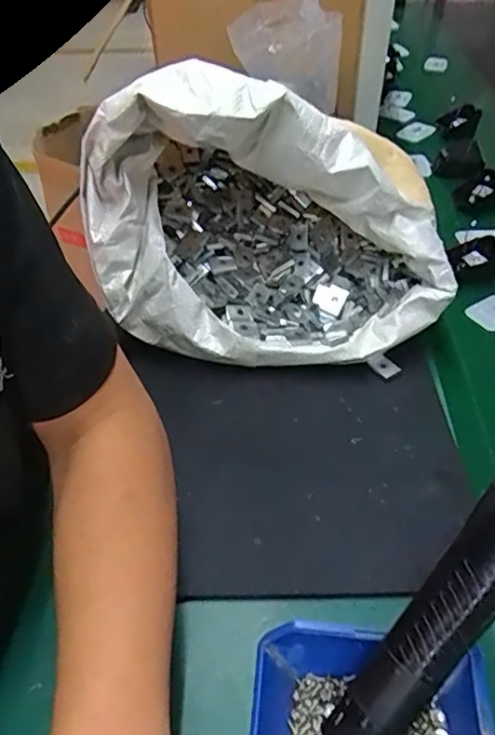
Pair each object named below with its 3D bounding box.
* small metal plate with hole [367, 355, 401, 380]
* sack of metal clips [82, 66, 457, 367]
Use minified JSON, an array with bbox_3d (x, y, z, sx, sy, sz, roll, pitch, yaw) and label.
[{"bbox_3d":[0.131,-0.001,0.553,0.028,0.018,0.004,43,19,11],"label":"small metal plate with hole"},{"bbox_3d":[0.013,-0.149,0.572,0.321,0.215,0.255,-7,46,-6],"label":"sack of metal clips"}]

